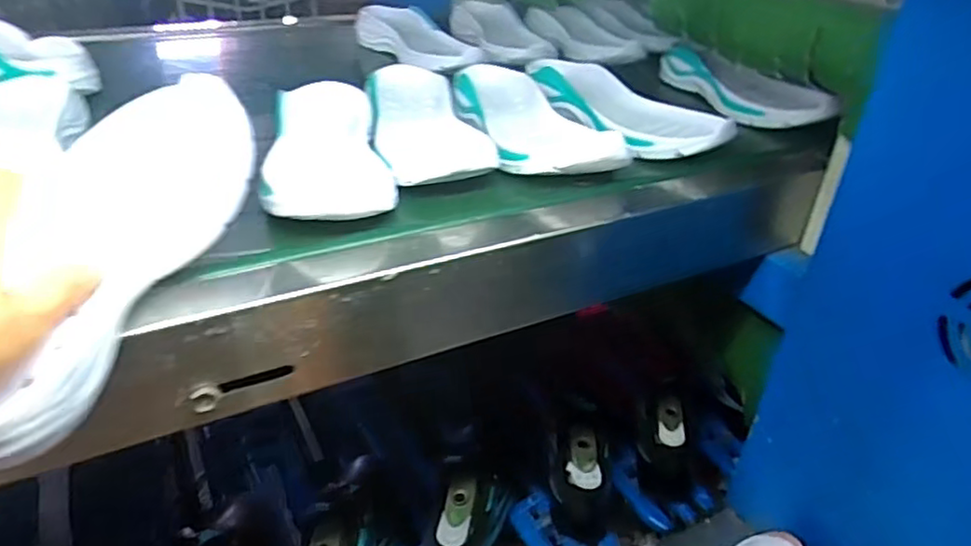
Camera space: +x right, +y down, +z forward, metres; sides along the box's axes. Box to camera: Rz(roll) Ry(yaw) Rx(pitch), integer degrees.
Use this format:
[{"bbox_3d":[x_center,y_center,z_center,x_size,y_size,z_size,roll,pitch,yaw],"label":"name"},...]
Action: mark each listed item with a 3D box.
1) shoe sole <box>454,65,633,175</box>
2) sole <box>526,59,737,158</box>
[{"bbox_3d":[0.037,-0.144,0.612,0.114,0.049,0.242,-3,27,-12],"label":"shoe sole"},{"bbox_3d":[0.130,-0.156,0.644,0.076,0.055,0.249,-17,32,-35],"label":"sole"}]

